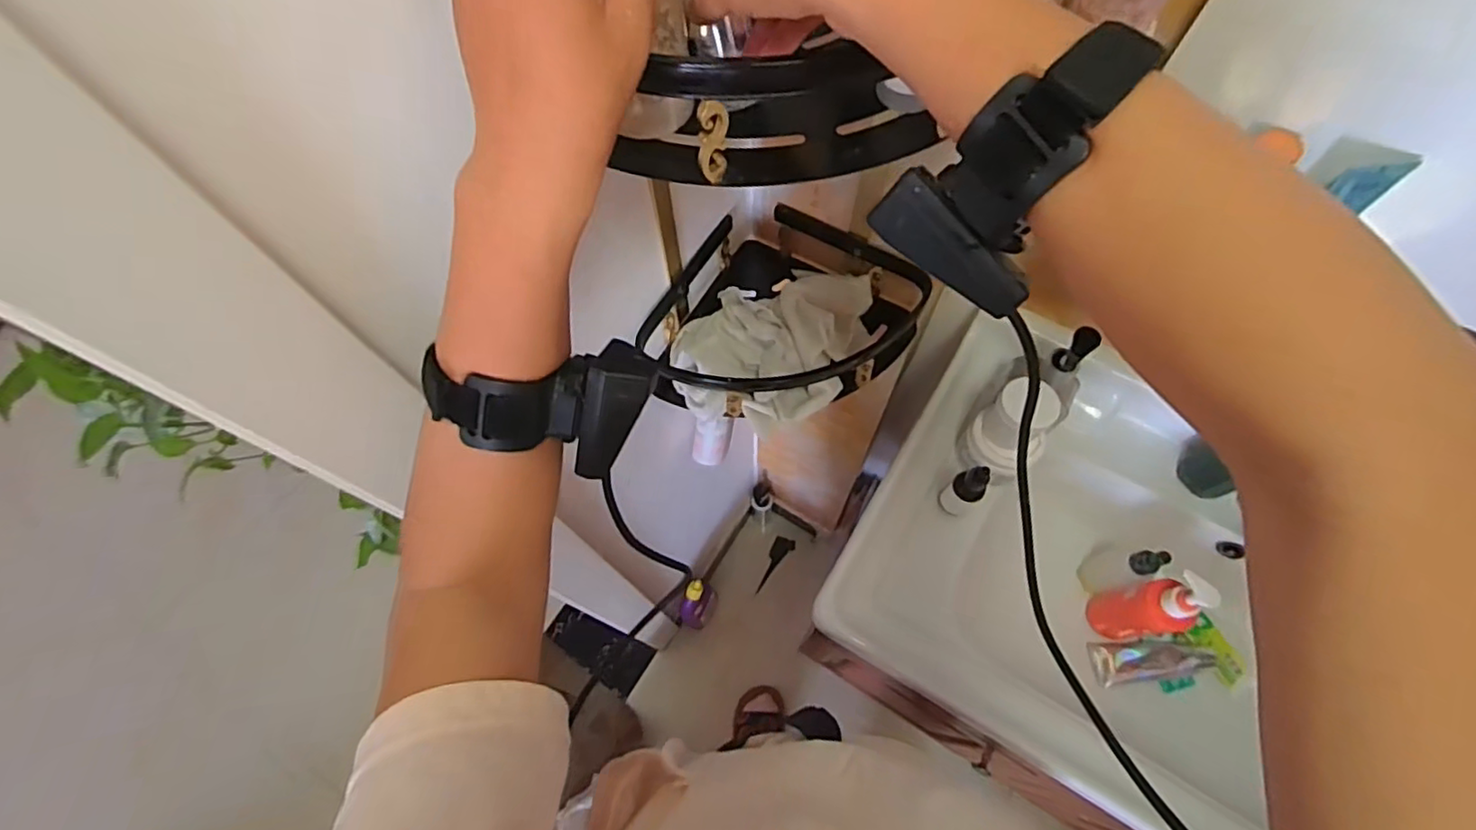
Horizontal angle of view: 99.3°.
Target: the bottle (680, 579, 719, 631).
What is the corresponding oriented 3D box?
[{"bbox_3d":[-0.088,0.422,1.397,0.057,0.235,0.098,19,68,10],"label":"bottle"}]

